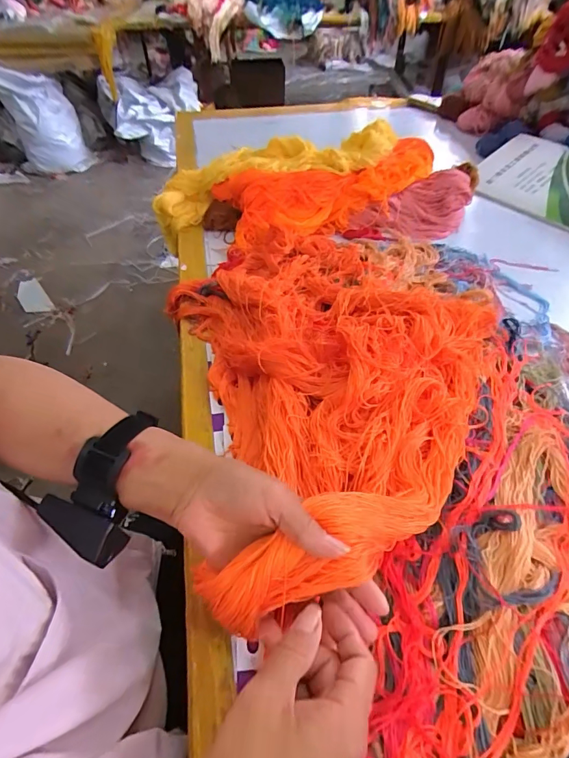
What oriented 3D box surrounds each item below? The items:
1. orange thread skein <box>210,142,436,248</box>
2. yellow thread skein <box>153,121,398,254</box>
[{"bbox_3d":[0.090,-0.345,0.728,0.381,0.087,0.155,-23,53,-18],"label":"orange thread skein"},{"bbox_3d":[-0.019,-0.364,0.731,0.451,0.098,0.096,-13,49,8],"label":"yellow thread skein"}]

